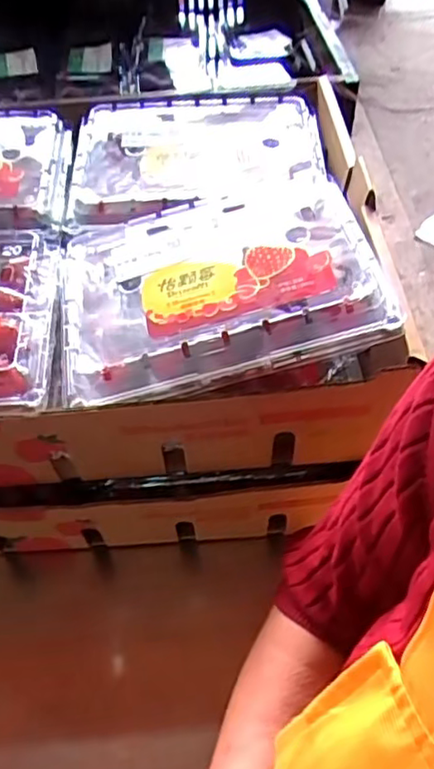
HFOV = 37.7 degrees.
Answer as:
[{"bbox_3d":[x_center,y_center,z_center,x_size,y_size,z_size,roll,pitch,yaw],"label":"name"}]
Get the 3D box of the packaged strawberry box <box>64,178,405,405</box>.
[{"bbox_3d":[-0.003,-0.085,0.478,0.228,0.052,0.180,-10,53,-6],"label":"packaged strawberry box"}]

